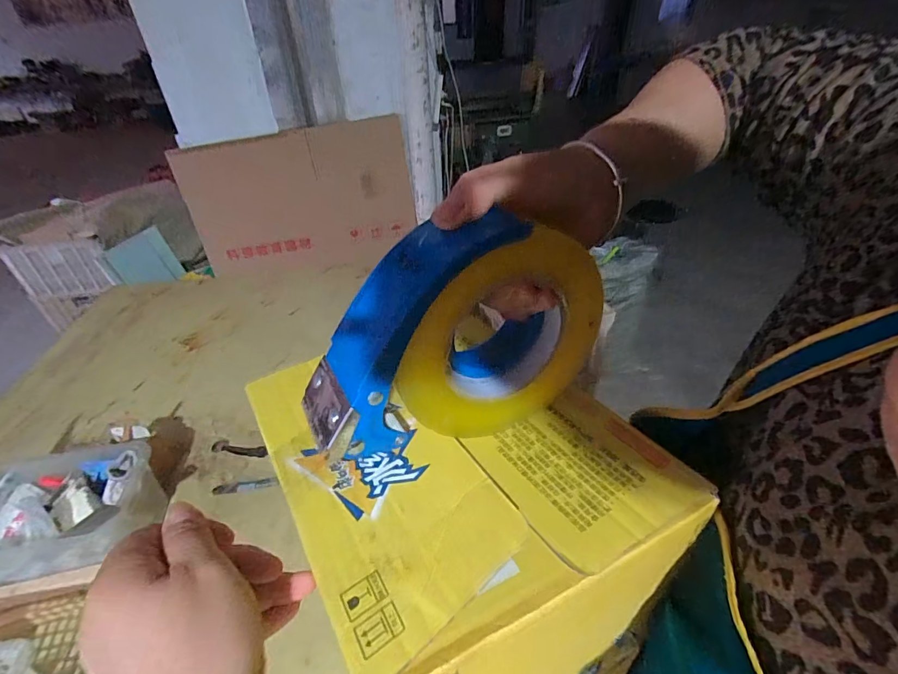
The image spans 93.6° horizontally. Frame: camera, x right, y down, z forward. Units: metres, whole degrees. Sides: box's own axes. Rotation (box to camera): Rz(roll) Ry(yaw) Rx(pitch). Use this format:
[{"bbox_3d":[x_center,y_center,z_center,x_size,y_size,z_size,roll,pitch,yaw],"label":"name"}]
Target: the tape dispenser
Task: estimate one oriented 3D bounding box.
[{"bbox_3d":[0.005,-0.003,0.250,0.181,0.125,0.059,-19,40,-21],"label":"tape dispenser"}]

